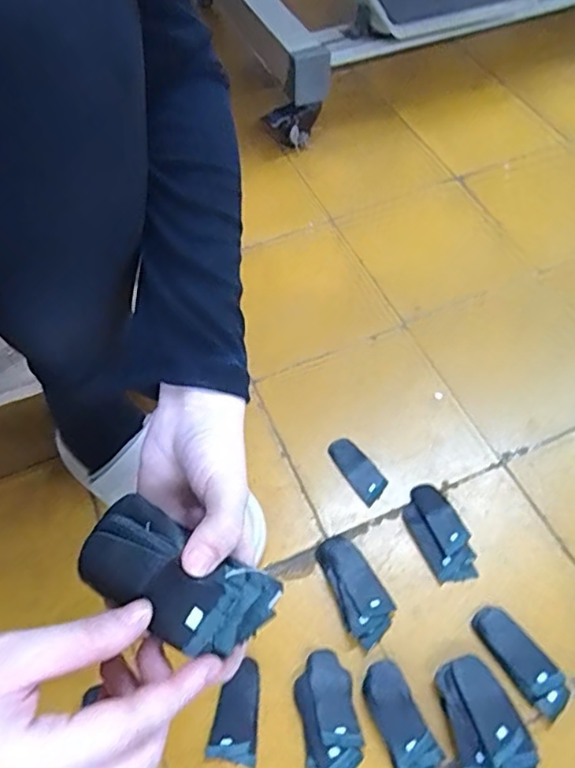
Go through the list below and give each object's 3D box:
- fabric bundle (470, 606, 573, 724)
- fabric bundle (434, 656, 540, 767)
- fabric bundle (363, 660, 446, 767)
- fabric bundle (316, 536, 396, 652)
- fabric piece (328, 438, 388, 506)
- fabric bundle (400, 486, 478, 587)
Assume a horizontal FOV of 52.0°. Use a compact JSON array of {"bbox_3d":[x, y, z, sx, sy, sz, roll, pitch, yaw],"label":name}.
[{"bbox_3d":[0.199,0.233,0.502,0.036,0.009,0.092,-33,63,-18],"label":"fabric bundle"},{"bbox_3d":[0.156,0.273,0.467,0.055,0.021,0.100,-23,60,-12],"label":"fabric bundle"},{"bbox_3d":[0.089,0.273,0.478,0.040,0.011,0.085,-22,60,-12],"label":"fabric bundle"},{"bbox_3d":[0.062,0.185,0.541,0.043,0.016,0.098,-21,59,-11],"label":"fabric bundle"},{"bbox_3d":[0.071,0.088,0.612,0.033,0.004,0.073,-34,63,-18],"label":"fabric piece"},{"bbox_3d":[0.145,0.142,0.566,0.048,0.012,0.094,-22,60,-12],"label":"fabric bundle"}]

